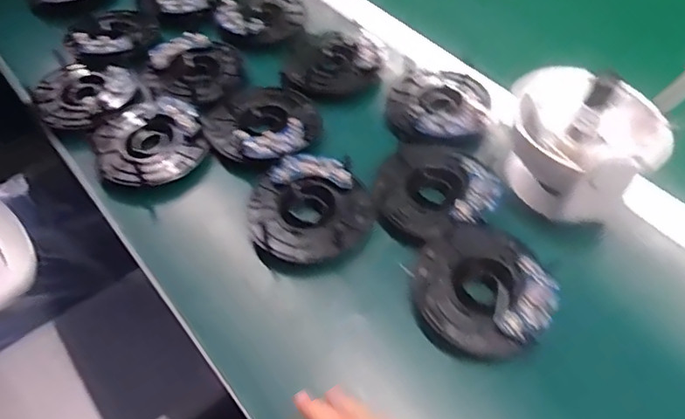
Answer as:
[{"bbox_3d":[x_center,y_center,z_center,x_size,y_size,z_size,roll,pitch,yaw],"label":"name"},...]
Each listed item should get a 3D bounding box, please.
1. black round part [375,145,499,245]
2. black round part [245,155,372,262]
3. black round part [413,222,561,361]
[{"bbox_3d":[0.079,-0.022,0.472,0.101,0.016,0.095,0,51,1],"label":"black round part"},{"bbox_3d":[-0.029,0.000,0.464,0.101,0.022,0.093,0,51,1],"label":"black round part"},{"bbox_3d":[0.106,0.058,0.416,0.099,0.021,0.101,0,51,1],"label":"black round part"}]

